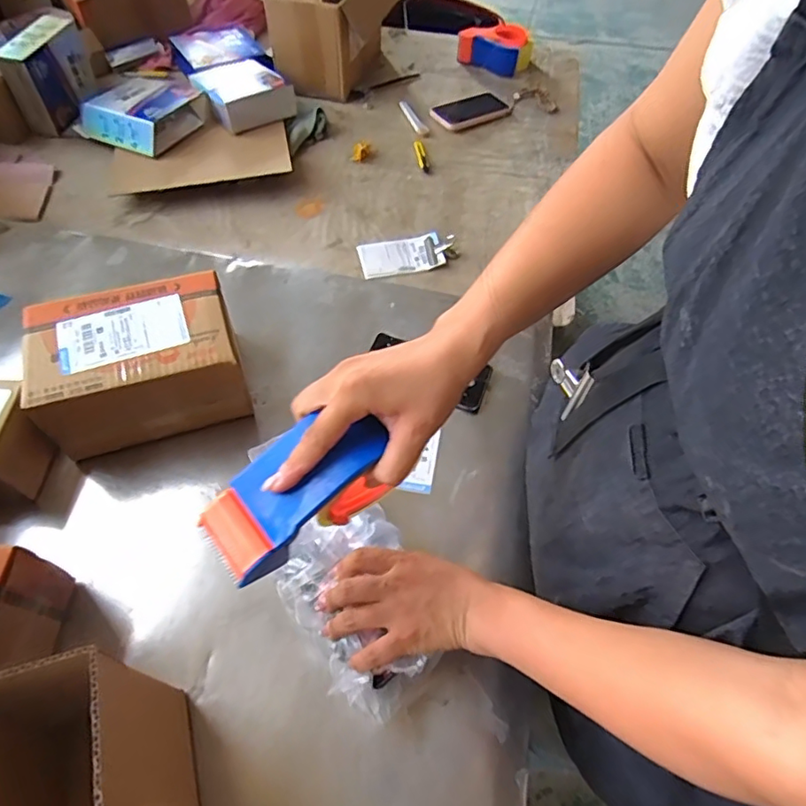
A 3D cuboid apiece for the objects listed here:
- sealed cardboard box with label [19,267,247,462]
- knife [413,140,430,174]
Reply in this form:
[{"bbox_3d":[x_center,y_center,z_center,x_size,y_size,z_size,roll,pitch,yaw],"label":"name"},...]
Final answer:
[{"bbox_3d":[-0.304,-0.046,0.650,0.216,0.110,0.153,-15,59,-13],"label":"sealed cardboard box with label"},{"bbox_3d":[0.036,-0.473,1.067,0.019,0.006,0.091,-7,58,-8],"label":"knife"}]

